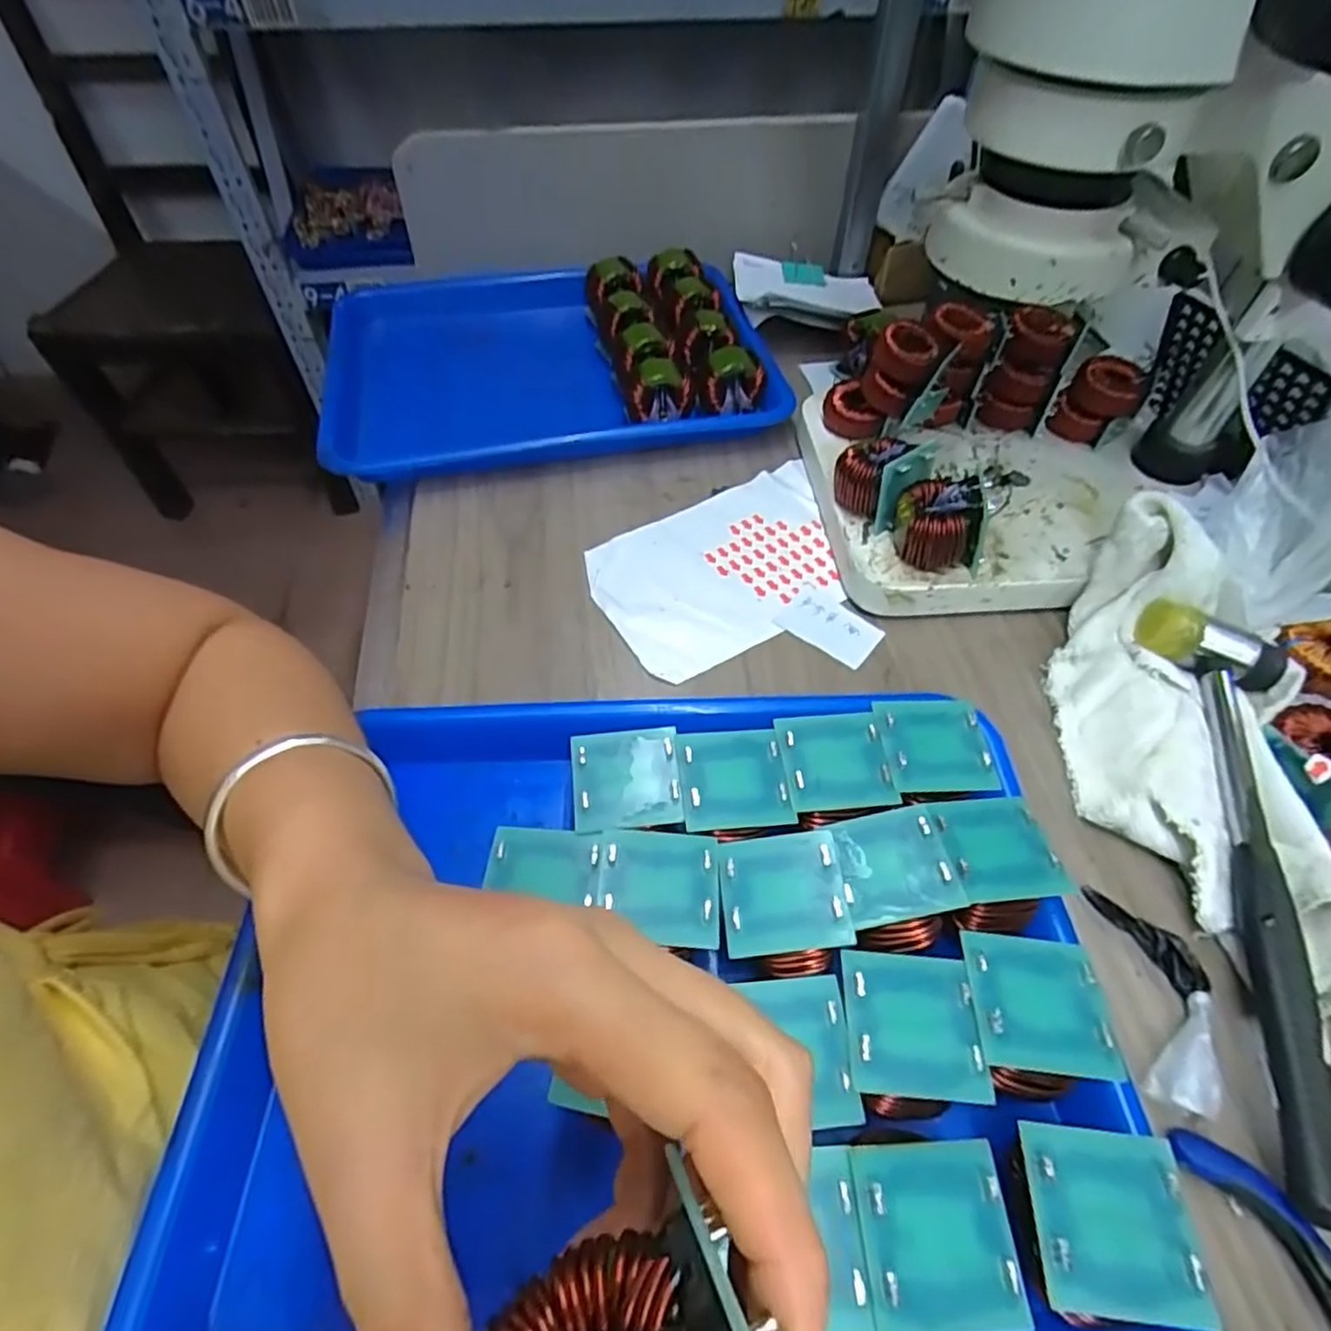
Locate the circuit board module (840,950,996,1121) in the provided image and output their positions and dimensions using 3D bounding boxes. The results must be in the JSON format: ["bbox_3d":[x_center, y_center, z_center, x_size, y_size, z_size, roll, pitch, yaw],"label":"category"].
[{"bbox_3d":[0.085,0.130,0.244,0.044,0.025,0.048,3,53,2],"label":"circuit board module"}]

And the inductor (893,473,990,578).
[{"bbox_3d":[0.155,-0.083,0.389,0.042,0.046,0.041,-2,53,-2],"label":"inductor"}]

